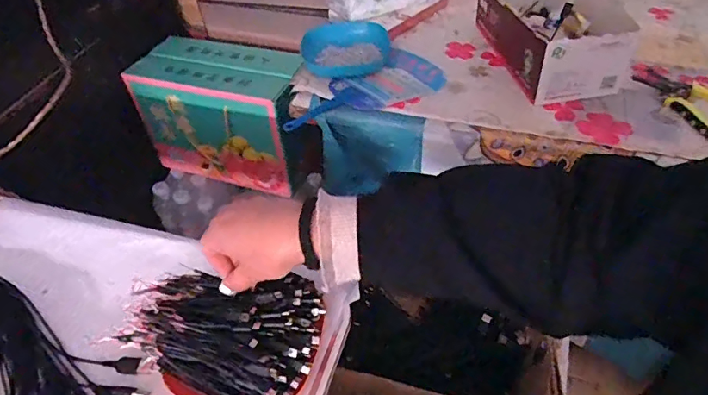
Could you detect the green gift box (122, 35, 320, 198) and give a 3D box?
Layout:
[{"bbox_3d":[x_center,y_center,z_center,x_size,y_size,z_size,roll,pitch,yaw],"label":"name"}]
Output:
[{"bbox_3d":[-0.255,-0.172,1.026,0.332,0.238,0.167,11,49,15],"label":"green gift box"}]

